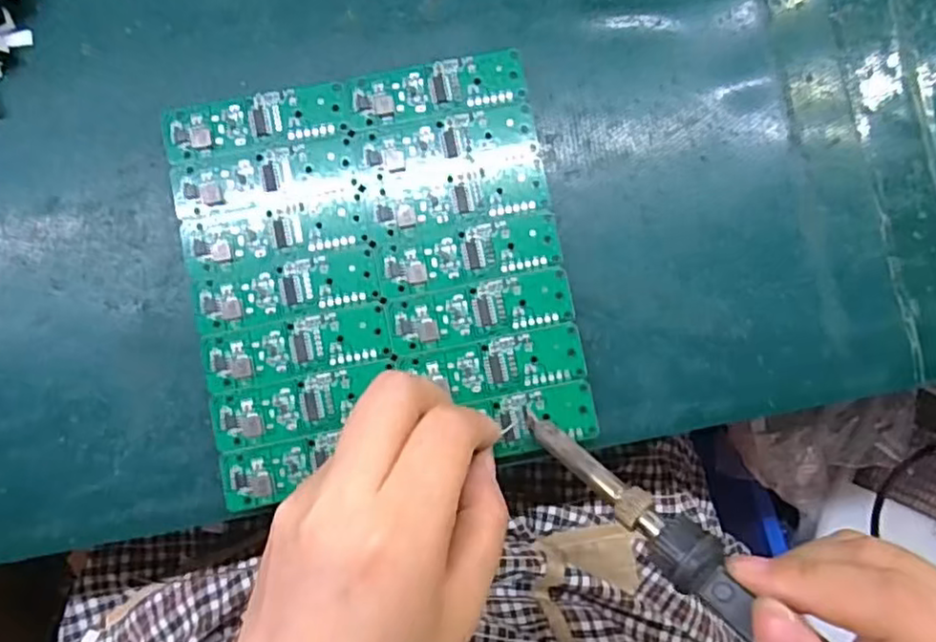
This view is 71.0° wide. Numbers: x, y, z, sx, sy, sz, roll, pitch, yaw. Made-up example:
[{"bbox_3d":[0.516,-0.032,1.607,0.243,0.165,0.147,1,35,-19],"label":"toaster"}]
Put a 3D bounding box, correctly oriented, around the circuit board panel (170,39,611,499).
[{"bbox_3d":[-0.033,-0.018,0.245,0.135,0.004,0.145,-11,85,-2],"label":"circuit board panel"}]

